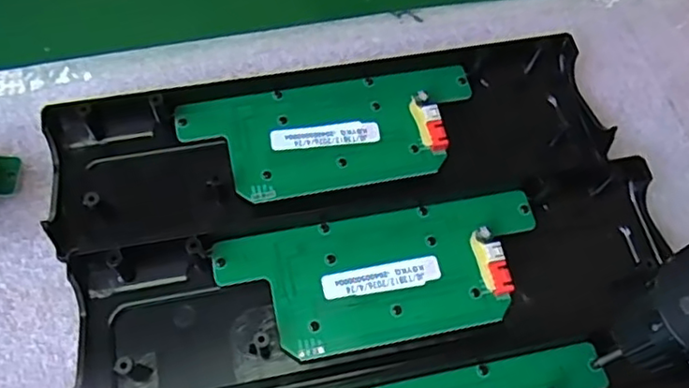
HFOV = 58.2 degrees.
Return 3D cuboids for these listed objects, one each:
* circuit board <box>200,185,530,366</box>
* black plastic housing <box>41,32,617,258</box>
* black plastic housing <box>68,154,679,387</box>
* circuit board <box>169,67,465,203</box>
[{"bbox_3d":[0.018,0.032,0.256,0.133,0.008,0.055,-10,67,-8],"label":"circuit board"},{"bbox_3d":[-0.005,-0.032,0.285,0.244,0.021,0.081,-10,67,-8],"label":"black plastic housing"},{"bbox_3d":[0.019,0.037,0.257,0.244,0.018,0.071,-10,67,-8],"label":"black plastic housing"},{"bbox_3d":[-0.005,-0.028,0.282,0.133,0.009,0.054,-10,67,-8],"label":"circuit board"}]

